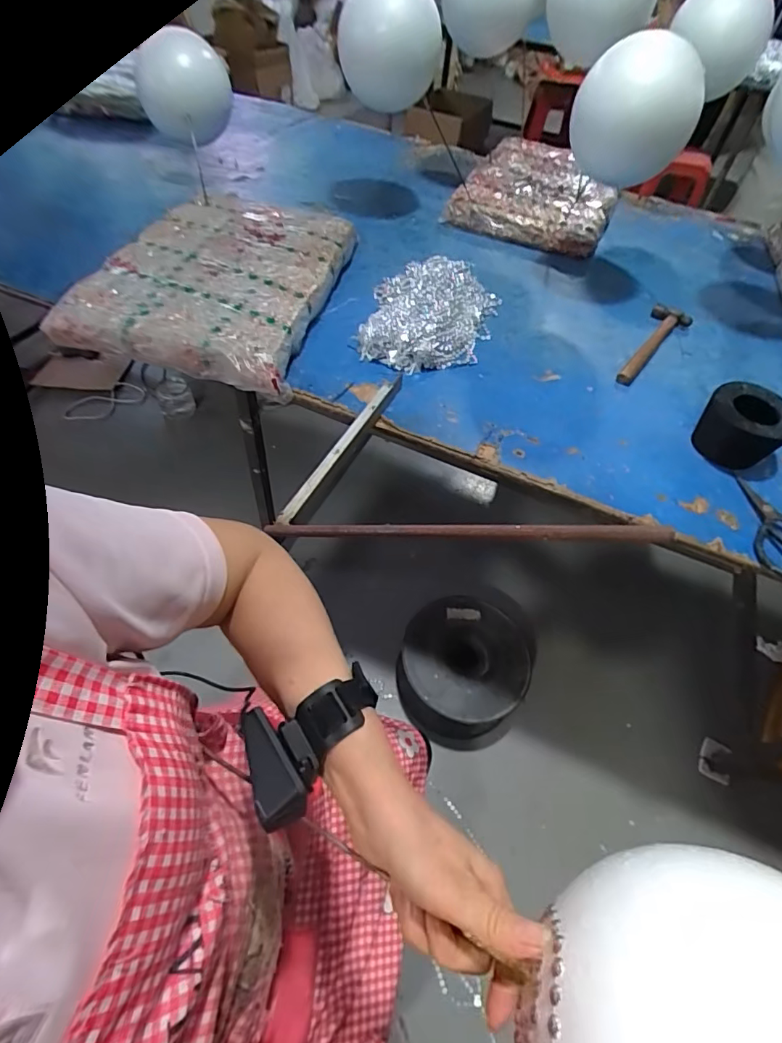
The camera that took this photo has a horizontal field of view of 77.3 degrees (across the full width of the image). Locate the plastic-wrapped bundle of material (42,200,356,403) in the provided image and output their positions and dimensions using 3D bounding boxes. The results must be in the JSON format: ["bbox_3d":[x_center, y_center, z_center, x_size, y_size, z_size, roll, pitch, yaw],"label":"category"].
[{"bbox_3d":[-0.302,-0.447,0.892,0.395,0.059,0.575,9,51,1],"label":"plastic-wrapped bundle of material"}]

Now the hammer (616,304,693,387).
[{"bbox_3d":[0.478,-0.324,0.893,0.071,0.025,0.295,31,54,18],"label":"hammer"}]

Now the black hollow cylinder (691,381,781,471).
[{"bbox_3d":[0.518,-0.139,0.724,0.110,0.078,0.114,-31,60,-27],"label":"black hollow cylinder"}]

